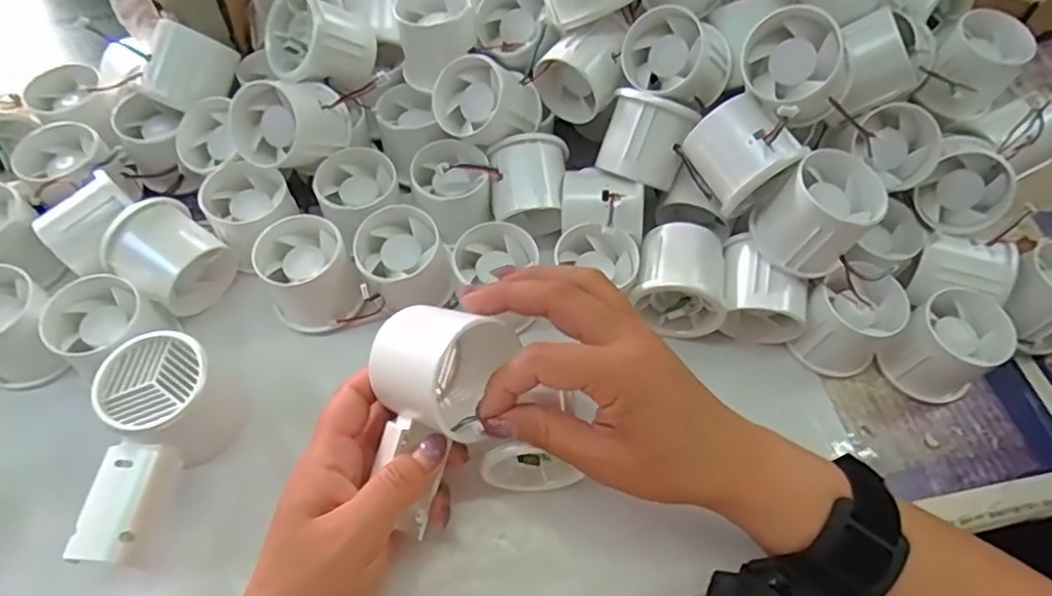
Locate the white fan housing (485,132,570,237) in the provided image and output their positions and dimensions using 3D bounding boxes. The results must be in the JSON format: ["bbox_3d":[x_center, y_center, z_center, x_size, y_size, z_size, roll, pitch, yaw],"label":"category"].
[{"bbox_3d":[0.002,-0.073,0.417,0.051,0.045,0.054,-2,60,-4],"label":"white fan housing"}]

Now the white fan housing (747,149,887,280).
[{"bbox_3d":[0.163,-0.047,0.360,0.055,0.056,0.056,1,59,-2],"label":"white fan housing"}]

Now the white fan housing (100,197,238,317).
[{"bbox_3d":[-0.220,-0.024,0.390,0.054,0.049,0.057,32,63,14],"label":"white fan housing"}]

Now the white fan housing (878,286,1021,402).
[{"bbox_3d":[0.253,0.031,0.380,0.053,0.048,0.054,1,59,-2],"label":"white fan housing"}]

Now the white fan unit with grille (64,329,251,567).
[{"bbox_3d":[-0.188,0.078,0.327,0.058,0.048,0.112,-4,60,-6],"label":"white fan unit with grille"}]

